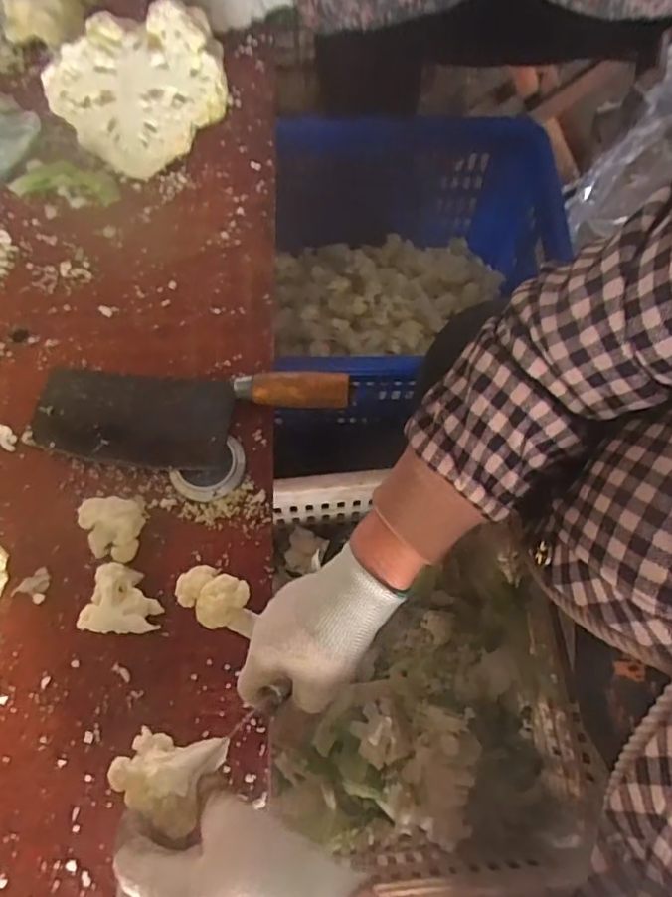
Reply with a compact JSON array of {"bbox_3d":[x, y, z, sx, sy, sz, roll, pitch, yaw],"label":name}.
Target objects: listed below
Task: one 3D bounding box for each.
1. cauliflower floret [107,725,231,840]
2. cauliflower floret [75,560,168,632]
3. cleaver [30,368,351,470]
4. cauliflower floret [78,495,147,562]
[{"bbox_3d":[-0.111,0.211,0.379,0.059,0.034,0.057,22,69,8],"label":"cauliflower floret"},{"bbox_3d":[-0.156,0.114,0.433,0.052,0.032,0.049,11,68,3],"label":"cauliflower floret"},{"bbox_3d":[-0.125,-0.029,0.491,0.266,0.032,0.095,4,68,1],"label":"cleaver"},{"bbox_3d":[-0.177,0.063,0.458,0.046,0.024,0.049,0,68,-1],"label":"cauliflower floret"}]

